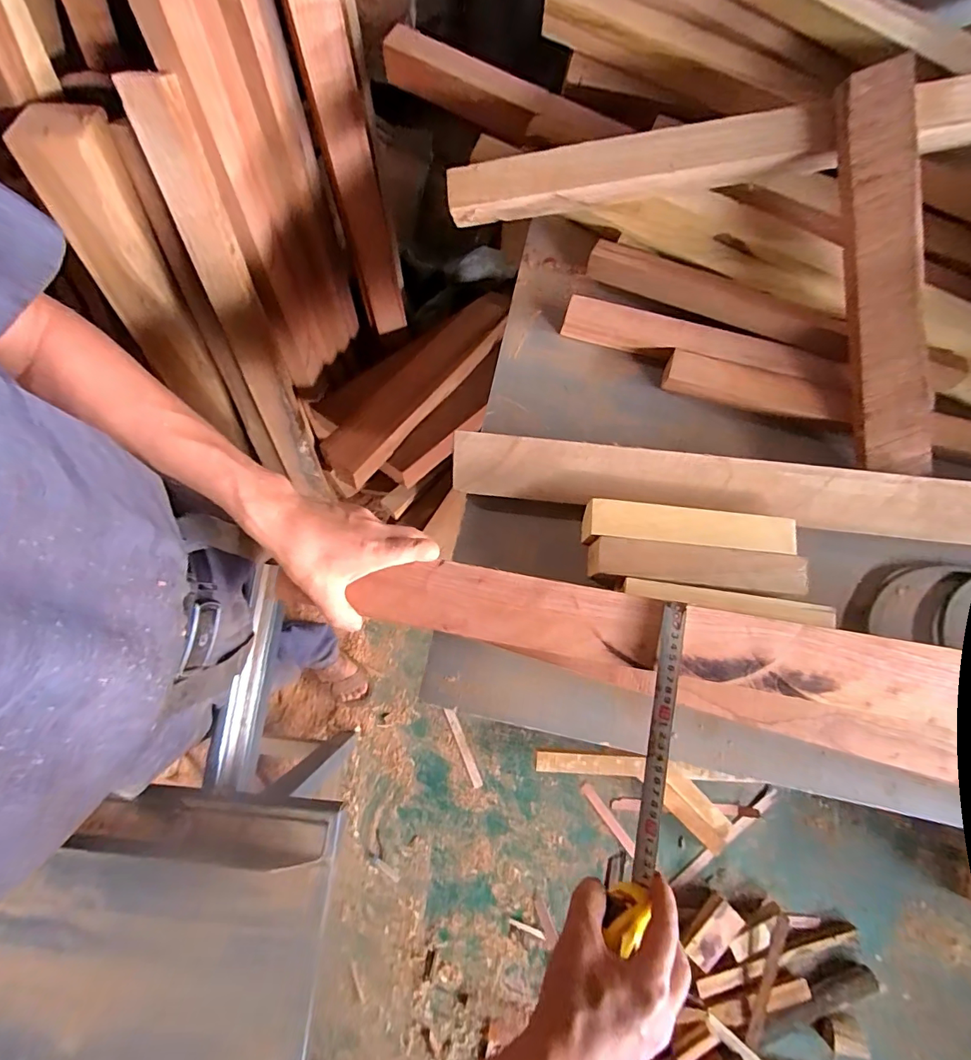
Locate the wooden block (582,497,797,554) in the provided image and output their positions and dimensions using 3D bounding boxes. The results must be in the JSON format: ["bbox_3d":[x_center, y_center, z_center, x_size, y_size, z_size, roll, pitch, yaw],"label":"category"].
[{"bbox_3d":[0.221,-0.002,0.513,0.222,0.023,0.041,5,78,0],"label":"wooden block"}]

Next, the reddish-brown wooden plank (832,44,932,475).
[{"bbox_3d":[0.434,-0.268,0.512,0.082,0.031,0.410,-11,98,-4],"label":"reddish-brown wooden plank"}]

